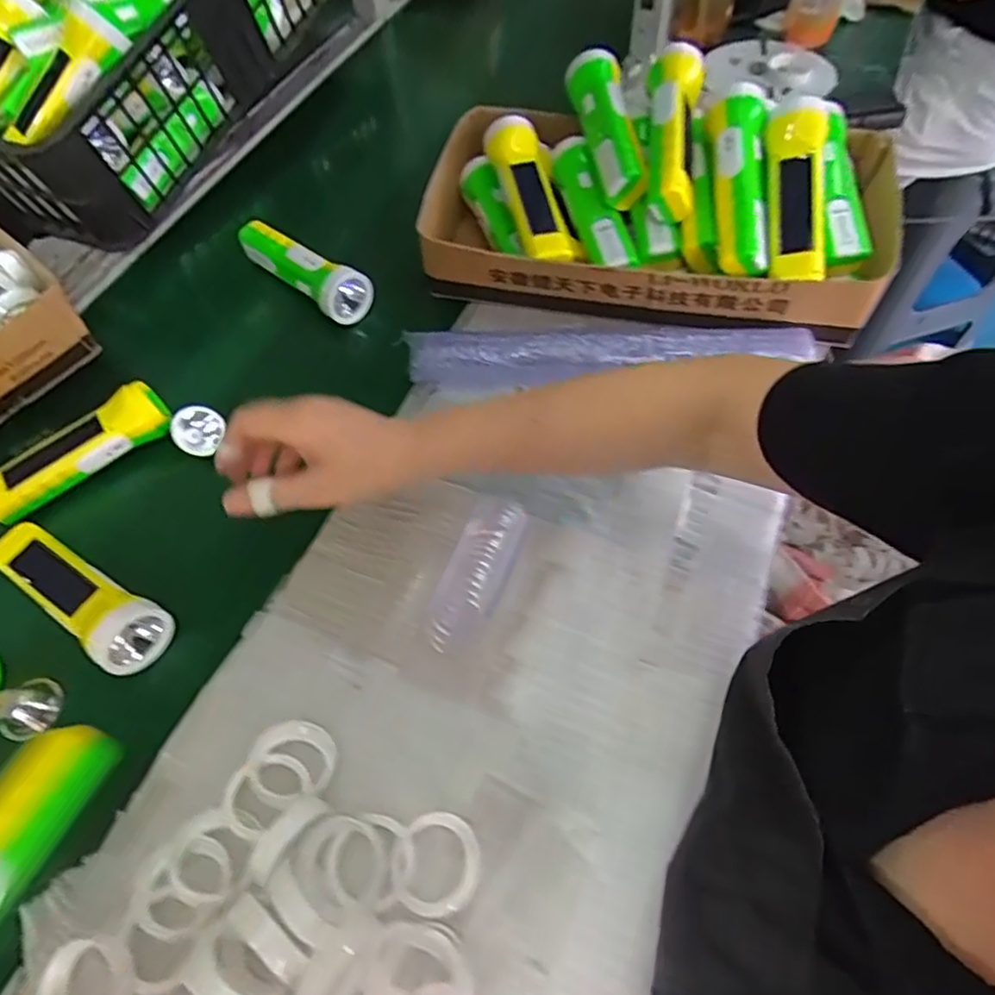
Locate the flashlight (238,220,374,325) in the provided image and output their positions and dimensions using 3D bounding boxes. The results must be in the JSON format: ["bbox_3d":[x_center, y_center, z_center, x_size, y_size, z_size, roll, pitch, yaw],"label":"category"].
[{"bbox_3d":[-0.198,-0.236,0.638,0.156,0.046,0.043,34,68,20],"label":"flashlight"}]

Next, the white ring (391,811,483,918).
[{"bbox_3d":[-0.038,0.226,0.381,0.054,0.016,0.054,-1,60,3],"label":"white ring"}]

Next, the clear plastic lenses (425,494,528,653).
[{"bbox_3d":[-0.017,0.055,0.480,0.049,0.022,0.129,18,63,13],"label":"clear plastic lenses"}]

